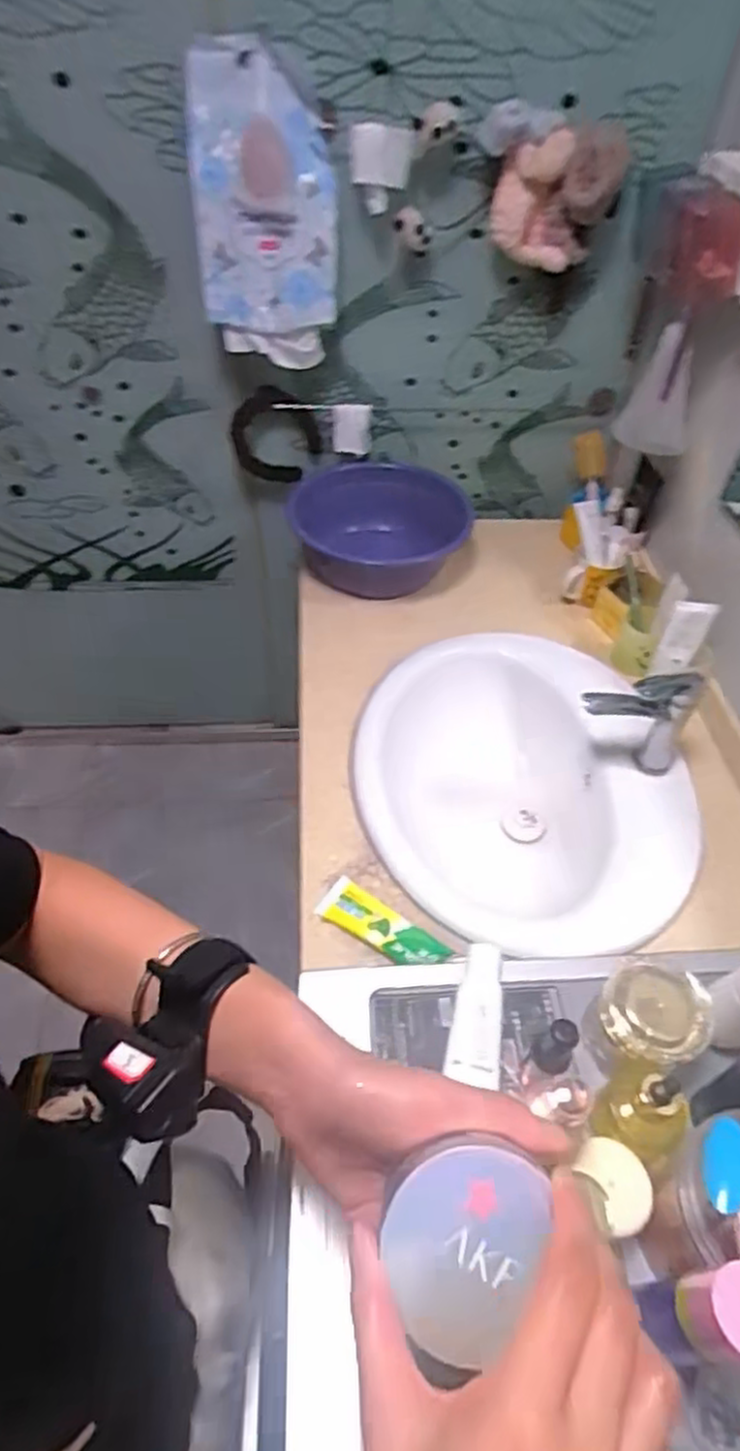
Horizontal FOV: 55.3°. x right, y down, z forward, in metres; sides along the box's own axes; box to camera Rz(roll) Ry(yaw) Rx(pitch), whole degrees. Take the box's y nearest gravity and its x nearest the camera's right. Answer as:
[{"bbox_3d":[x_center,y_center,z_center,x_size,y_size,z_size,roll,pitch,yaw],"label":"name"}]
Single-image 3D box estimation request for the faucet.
[{"bbox_3d":[0.348,0.003,0.943,0.150,0.198,0.043,6,48,2],"label":"faucet"}]

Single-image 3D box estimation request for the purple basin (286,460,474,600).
[{"bbox_3d":[0.026,-0.356,1.289,0.330,0.112,0.314,2,48,-2],"label":"purple basin"}]

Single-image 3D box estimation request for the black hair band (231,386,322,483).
[{"bbox_3d":[-0.174,-0.533,1.304,0.168,0.168,0.034,-1,48,-4],"label":"black hair band"}]

